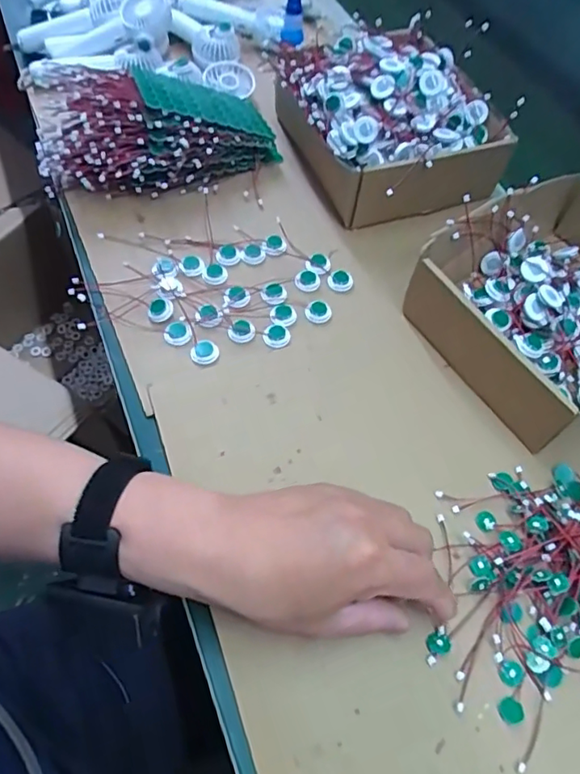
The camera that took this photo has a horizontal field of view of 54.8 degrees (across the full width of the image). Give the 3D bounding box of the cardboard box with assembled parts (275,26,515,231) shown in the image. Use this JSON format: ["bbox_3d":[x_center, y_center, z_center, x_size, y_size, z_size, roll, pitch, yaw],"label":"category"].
[{"bbox_3d":[0.094,-0.276,0.578,0.201,0.098,0.215,-18,61,-15],"label":"cardboard box with assembled parts"}]

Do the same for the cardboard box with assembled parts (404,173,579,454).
[{"bbox_3d":[0.233,-0.080,0.478,0.220,0.064,0.194,-29,64,-21],"label":"cardboard box with assembled parts"}]

